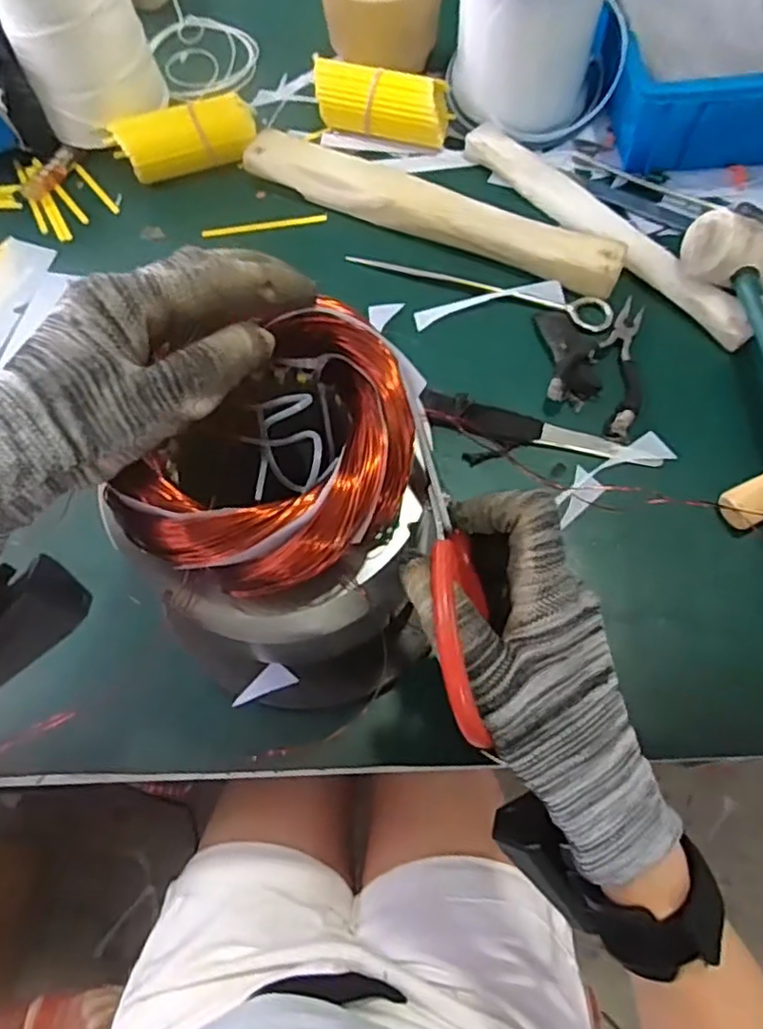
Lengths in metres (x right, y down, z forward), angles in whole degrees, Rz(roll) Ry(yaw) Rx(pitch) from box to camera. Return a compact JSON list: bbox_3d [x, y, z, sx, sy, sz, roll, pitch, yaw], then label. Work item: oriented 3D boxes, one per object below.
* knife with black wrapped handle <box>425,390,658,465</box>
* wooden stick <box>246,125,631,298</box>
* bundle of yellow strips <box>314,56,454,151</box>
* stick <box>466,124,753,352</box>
[{"bbox_3d":[0.112,-0.059,0.471,0.170,0.011,0.024,15,67,9],"label":"knife with black wrapped handle"},{"bbox_3d":[0.037,-0.257,0.559,0.334,0.030,0.042,24,69,13],"label":"wooden stick"},{"bbox_3d":[-0.002,-0.378,0.606,0.125,0.051,0.050,10,67,7],"label":"bundle of yellow strips"},{"bbox_3d":[0.181,-0.238,0.547,0.030,0.026,0.299,-39,70,-14],"label":"stick"}]

